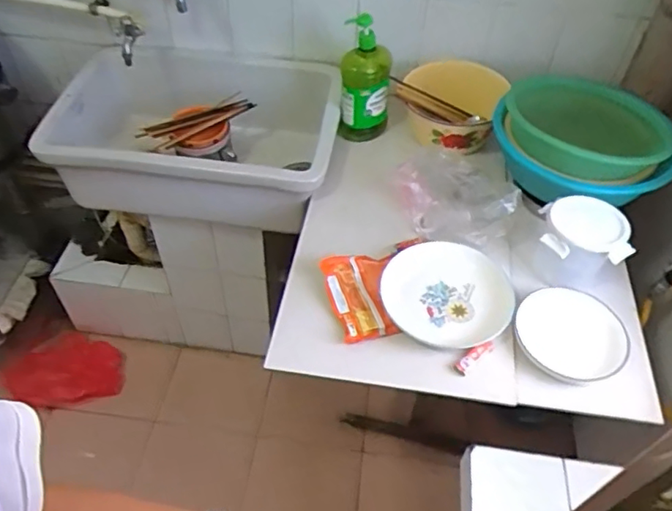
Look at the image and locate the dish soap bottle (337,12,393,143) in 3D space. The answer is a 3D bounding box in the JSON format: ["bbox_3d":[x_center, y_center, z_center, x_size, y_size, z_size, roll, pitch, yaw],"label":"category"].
[{"bbox_3d":[0.064,-0.366,1.225,0.107,0.248,0.084,4,49,0],"label":"dish soap bottle"}]

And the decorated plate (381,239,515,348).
[{"bbox_3d":[0.192,0.062,0.990,0.208,0.027,0.218,2,49,-2],"label":"decorated plate"}]

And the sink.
[{"bbox_3d":[-0.324,-0.276,1.328,0.640,0.208,0.395,6,49,2],"label":"sink"}]

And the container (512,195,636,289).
[{"bbox_3d":[0.406,-0.033,1.001,0.156,0.119,0.132,4,49,1],"label":"container"}]

